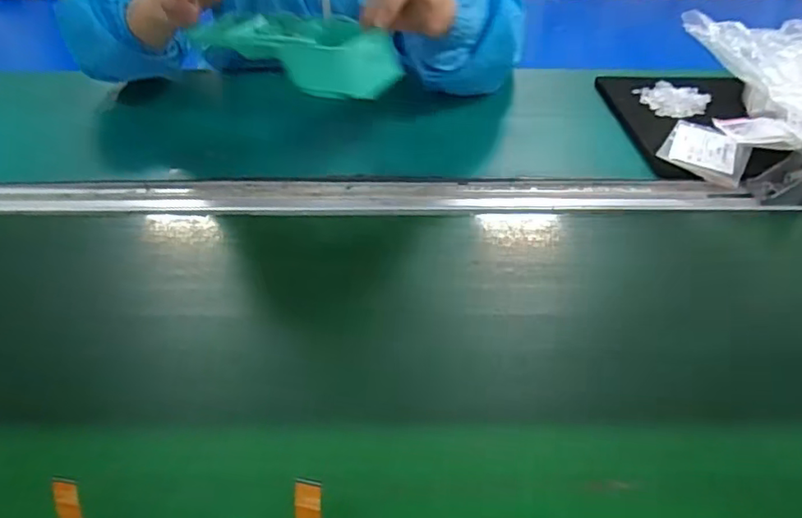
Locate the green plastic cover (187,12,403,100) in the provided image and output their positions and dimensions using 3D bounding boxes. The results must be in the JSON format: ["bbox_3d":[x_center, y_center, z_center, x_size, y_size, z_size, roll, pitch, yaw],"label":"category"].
[{"bbox_3d":[-0.087,-0.193,0.527,0.181,0.034,0.110,19,43,21],"label":"green plastic cover"}]

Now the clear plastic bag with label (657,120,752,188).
[{"bbox_3d":[0.312,-0.111,0.584,0.078,0.006,0.101,22,45,24],"label":"clear plastic bag with label"}]

